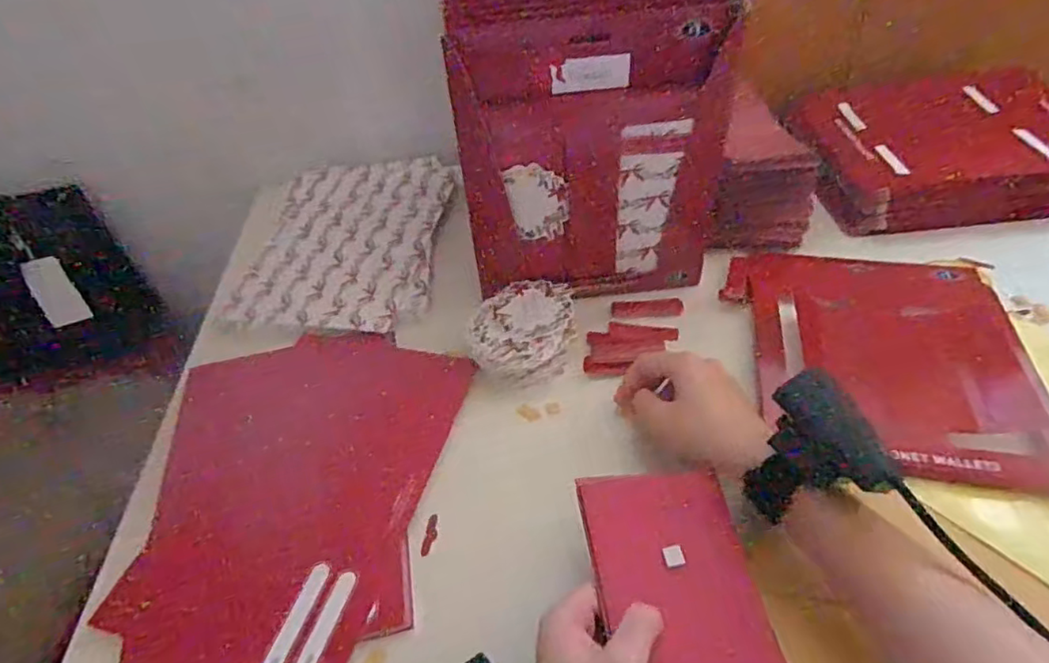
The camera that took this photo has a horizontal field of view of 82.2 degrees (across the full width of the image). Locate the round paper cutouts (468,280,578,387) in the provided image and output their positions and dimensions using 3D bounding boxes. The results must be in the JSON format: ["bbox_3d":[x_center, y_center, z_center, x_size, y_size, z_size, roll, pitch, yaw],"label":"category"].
[{"bbox_3d":[-0.001,0.000,0.502,0.086,0.032,0.087,-3,44,3],"label":"round paper cutouts"}]

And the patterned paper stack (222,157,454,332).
[{"bbox_3d":[-0.180,-0.102,0.629,0.183,0.012,0.274,-2,48,5],"label":"patterned paper stack"}]

